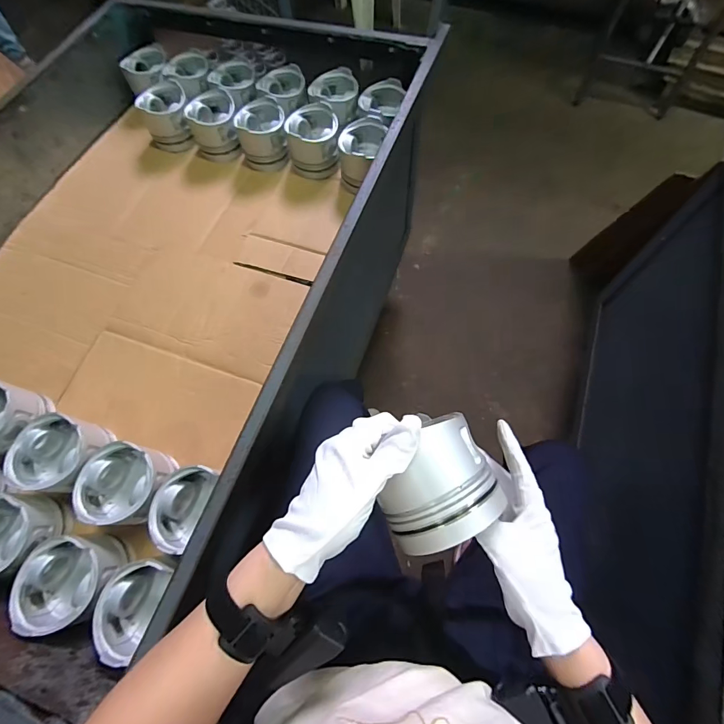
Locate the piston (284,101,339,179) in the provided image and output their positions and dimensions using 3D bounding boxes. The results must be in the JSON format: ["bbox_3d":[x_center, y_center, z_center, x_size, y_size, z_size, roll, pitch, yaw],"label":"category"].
[{"bbox_3d":[-0.098,-0.448,0.782,0.105,0.083,0.110,-11,68,-2],"label":"piston"}]

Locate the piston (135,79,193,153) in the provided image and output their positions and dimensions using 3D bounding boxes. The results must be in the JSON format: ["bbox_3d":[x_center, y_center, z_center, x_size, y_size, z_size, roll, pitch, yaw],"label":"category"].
[{"bbox_3d":[-0.421,-0.528,0.842,0.108,0.082,0.101,-20,68,-6],"label":"piston"}]

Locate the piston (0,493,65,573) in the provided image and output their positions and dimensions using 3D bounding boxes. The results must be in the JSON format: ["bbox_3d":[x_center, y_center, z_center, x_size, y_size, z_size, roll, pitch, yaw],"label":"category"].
[{"bbox_3d":[-0.473,0.231,0.516,0.109,0.062,0.103,-3,68,1],"label":"piston"}]

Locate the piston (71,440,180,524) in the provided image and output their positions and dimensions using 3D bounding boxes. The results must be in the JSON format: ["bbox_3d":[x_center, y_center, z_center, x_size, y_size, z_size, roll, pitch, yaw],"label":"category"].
[{"bbox_3d":[-0.321,0.168,0.533,0.103,0.083,0.100,-1,68,2],"label":"piston"}]

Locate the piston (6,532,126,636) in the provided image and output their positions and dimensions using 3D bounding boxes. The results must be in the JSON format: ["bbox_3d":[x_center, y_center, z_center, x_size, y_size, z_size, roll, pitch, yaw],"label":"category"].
[{"bbox_3d":[-0.366,0.277,0.490,0.104,0.078,0.100,-14,68,-3],"label":"piston"}]

